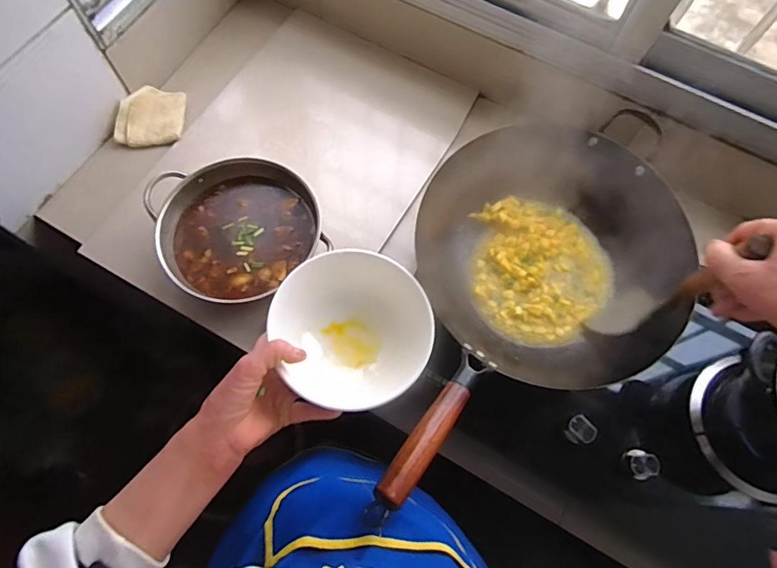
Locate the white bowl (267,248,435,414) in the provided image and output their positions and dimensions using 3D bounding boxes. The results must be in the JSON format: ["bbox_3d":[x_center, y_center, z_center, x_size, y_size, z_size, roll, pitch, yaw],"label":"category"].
[{"bbox_3d":[-0.034,0.048,0.469,0.148,0.075,0.139,22,70,6],"label":"white bowl"}]

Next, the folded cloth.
[{"bbox_3d":[-0.393,-0.278,0.789,0.099,0.019,0.101,3,79,-14],"label":"folded cloth"}]

